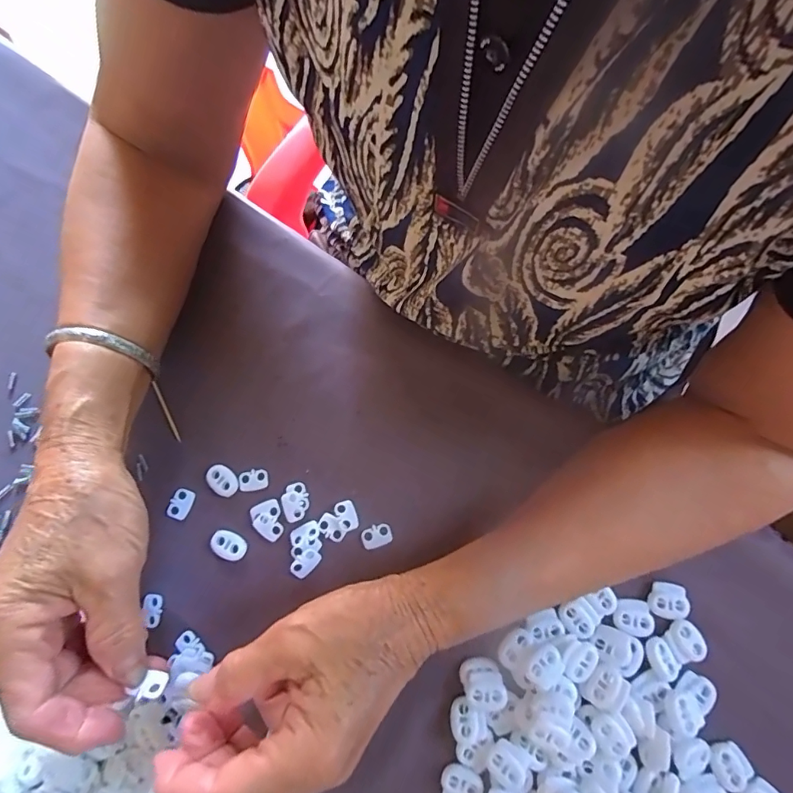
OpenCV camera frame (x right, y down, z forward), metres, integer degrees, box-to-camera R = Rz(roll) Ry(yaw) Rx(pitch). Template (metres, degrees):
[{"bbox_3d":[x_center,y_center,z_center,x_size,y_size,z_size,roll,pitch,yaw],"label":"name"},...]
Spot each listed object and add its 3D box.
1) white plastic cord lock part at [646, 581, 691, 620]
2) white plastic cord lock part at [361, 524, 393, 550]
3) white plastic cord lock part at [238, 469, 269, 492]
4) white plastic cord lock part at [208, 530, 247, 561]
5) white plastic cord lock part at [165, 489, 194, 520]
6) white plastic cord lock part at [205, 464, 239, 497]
[{"bbox_3d":[0.159,0.120,0.274,0.022,0.004,0.020,8,74,4],"label":"white plastic cord lock part"},{"bbox_3d":[-0.012,0.087,0.290,0.019,0.004,0.014,-23,75,-5],"label":"white plastic cord lock part"},{"bbox_3d":[-0.093,0.054,0.302,0.019,0.004,0.013,-6,74,0],"label":"white plastic cord lock part"},{"bbox_3d":[-0.105,0.092,0.290,0.023,0.004,0.016,19,75,7],"label":"white plastic cord lock part"},{"bbox_3d":[-0.139,0.069,0.300,0.014,0.004,0.019,20,75,7],"label":"white plastic cord lock part"},{"bbox_3d":[-0.113,0.054,0.302,0.022,0.004,0.016,32,77,10],"label":"white plastic cord lock part"}]

